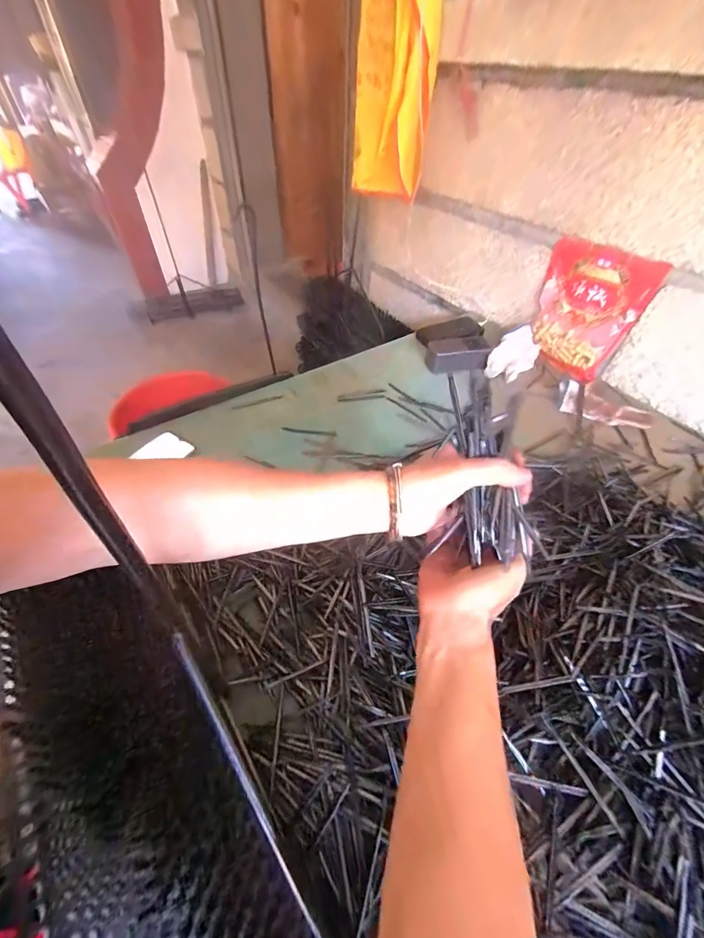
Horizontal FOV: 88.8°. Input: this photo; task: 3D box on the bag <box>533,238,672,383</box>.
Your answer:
[{"bbox_3d":[0.468,-0.333,0.755,0.059,0.215,0.213,-24,54,-22],"label":"bag"}]

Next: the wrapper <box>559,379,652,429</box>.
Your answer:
[{"bbox_3d":[0.494,-0.124,0.697,0.155,0.025,0.089,21,51,16],"label":"wrapper"}]

